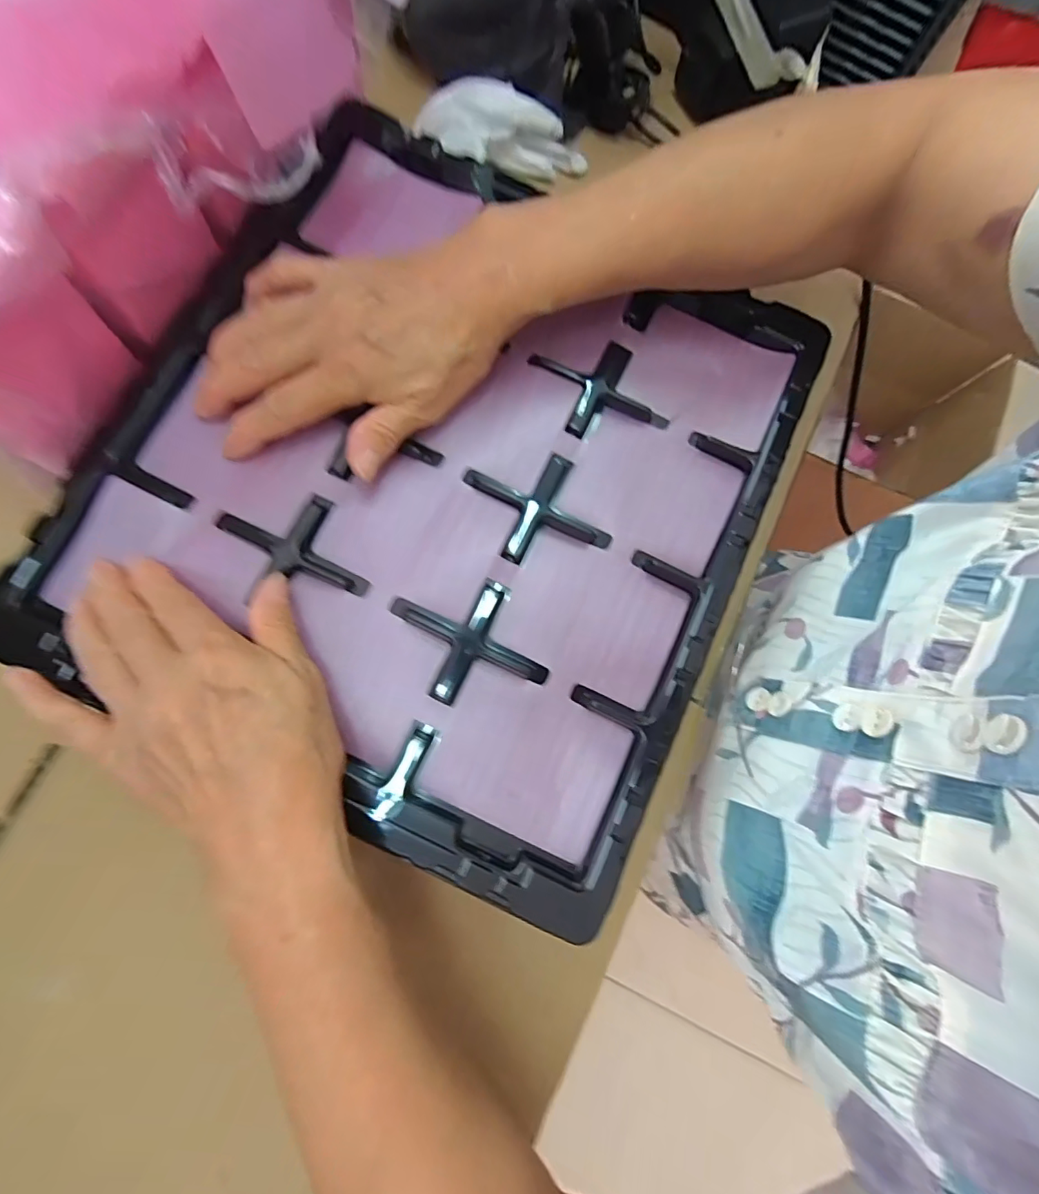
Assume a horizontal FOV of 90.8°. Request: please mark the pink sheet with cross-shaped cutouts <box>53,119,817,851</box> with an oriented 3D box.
[{"bbox_3d":[-0.037,-0.072,0.287,0.299,0.010,0.311,27,79,1],"label":"pink sheet with cross-shaped cutouts"}]

